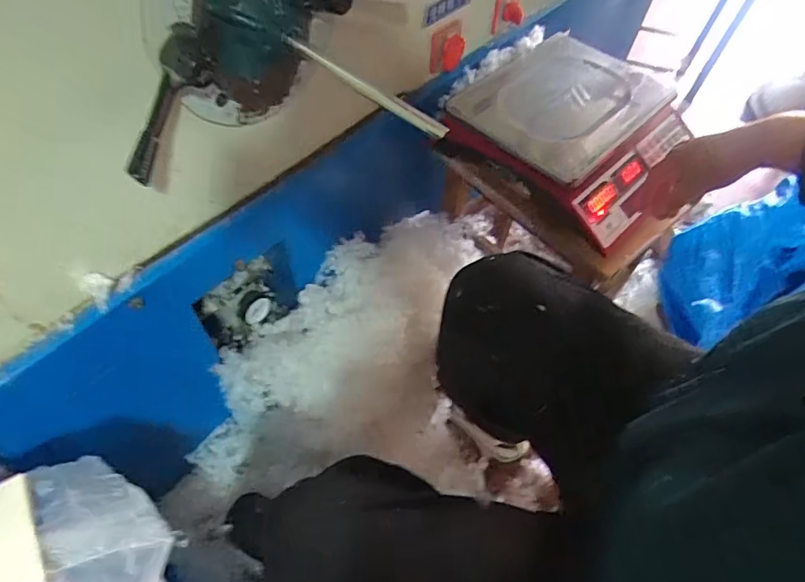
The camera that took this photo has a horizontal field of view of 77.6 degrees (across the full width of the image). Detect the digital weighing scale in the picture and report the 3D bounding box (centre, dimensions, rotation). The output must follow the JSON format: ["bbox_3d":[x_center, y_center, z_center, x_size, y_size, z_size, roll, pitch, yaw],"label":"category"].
[{"bbox_3d":[0.254,-0.254,0.756,0.305,0.081,0.321,33,60,18],"label":"digital weighing scale"}]

